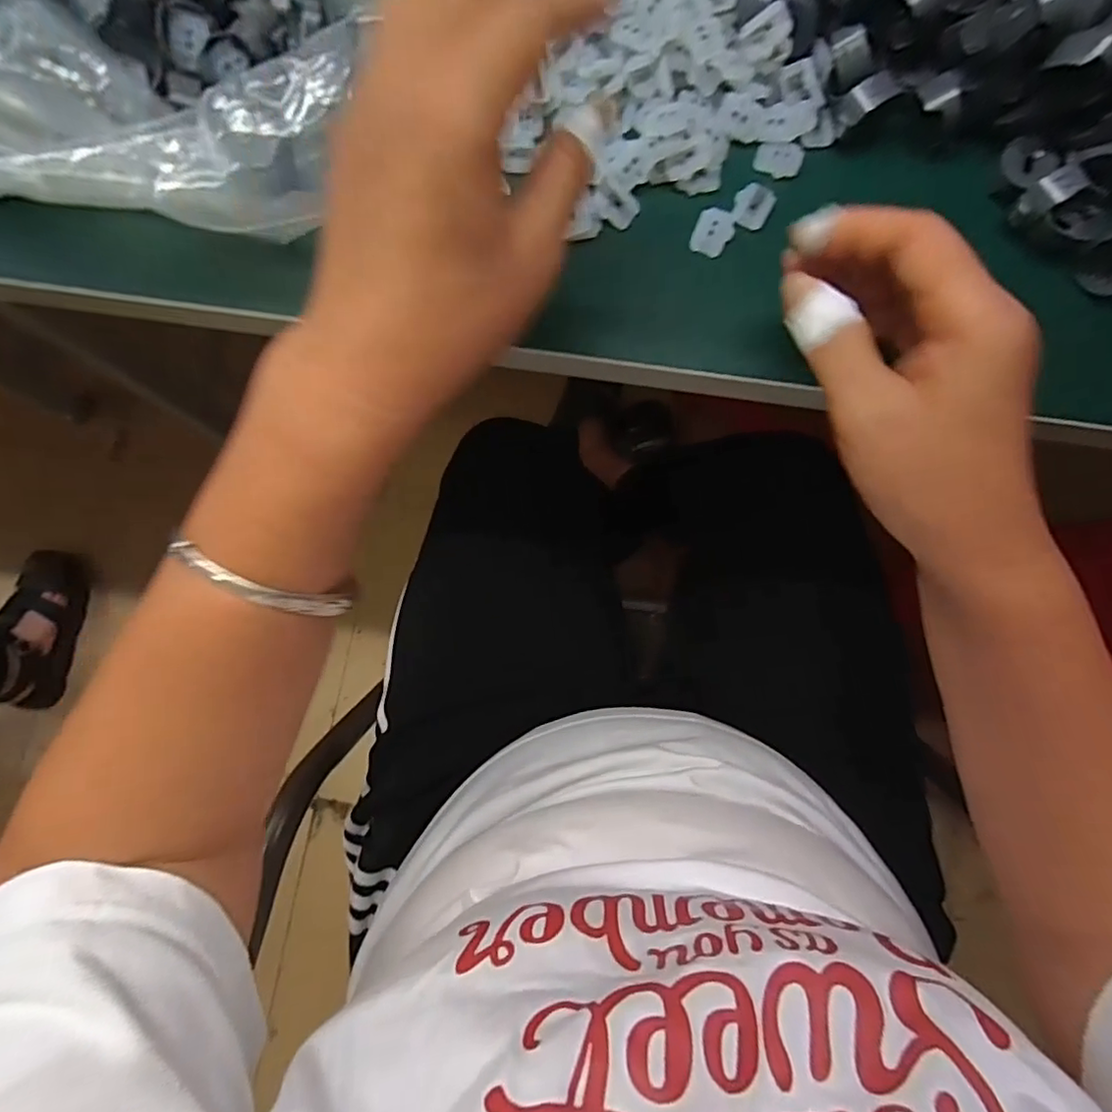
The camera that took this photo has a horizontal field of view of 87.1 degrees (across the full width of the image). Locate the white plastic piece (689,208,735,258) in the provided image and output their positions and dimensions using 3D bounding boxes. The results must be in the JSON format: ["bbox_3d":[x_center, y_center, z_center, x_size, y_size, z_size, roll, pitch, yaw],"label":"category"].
[{"bbox_3d":[0.078,-0.159,0.288,0.018,0.007,0.020,19,82,4],"label":"white plastic piece"}]

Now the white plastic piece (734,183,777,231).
[{"bbox_3d":[0.097,-0.172,0.287,0.018,0.004,0.023,28,83,5],"label":"white plastic piece"}]

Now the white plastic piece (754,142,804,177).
[{"bbox_3d":[0.112,-0.199,0.294,0.023,0.004,0.017,-2,93,8],"label":"white plastic piece"}]

